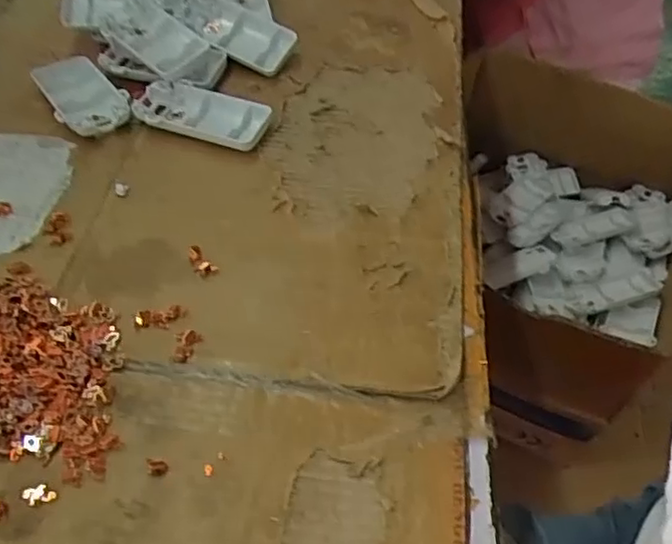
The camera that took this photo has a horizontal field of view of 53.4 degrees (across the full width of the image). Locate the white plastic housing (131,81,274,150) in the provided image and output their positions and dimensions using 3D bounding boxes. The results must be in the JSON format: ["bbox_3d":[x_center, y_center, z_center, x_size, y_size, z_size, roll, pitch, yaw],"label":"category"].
[{"bbox_3d":[-0.099,-0.115,0.492,0.098,0.018,0.048,14,52,11],"label":"white plastic housing"}]

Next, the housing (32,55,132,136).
[{"bbox_3d":[-0.191,-0.131,0.504,0.049,0.017,0.090,-30,57,-23],"label":"housing"}]

